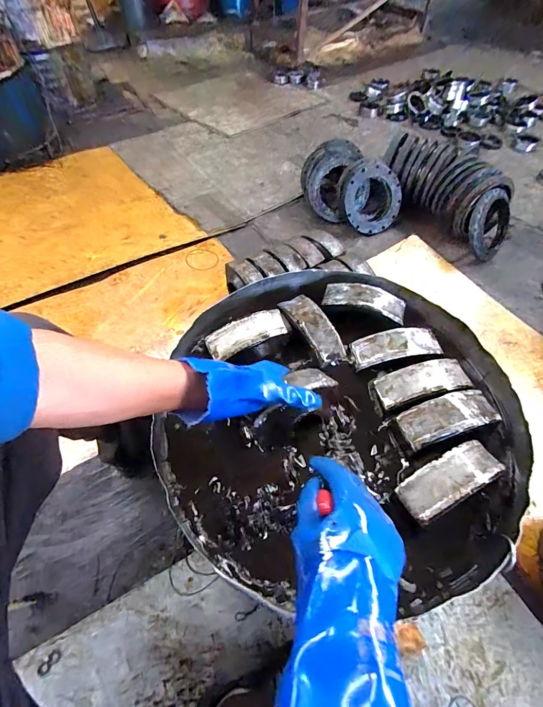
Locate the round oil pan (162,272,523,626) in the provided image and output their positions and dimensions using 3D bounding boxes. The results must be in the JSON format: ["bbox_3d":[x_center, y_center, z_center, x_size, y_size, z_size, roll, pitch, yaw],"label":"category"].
[{"bbox_3d":[0.108,0.088,0.582,0.589,0.078,0.574,-3,56,-3],"label":"round oil pan"}]

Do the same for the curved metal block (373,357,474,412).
[{"bbox_3d":[0.263,0.047,0.588,0.161,0.028,0.061,-11,57,-8],"label":"curved metal block"}]

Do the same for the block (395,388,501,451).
[{"bbox_3d":[0.283,0.099,0.543,0.154,0.025,0.064,-16,57,-11],"label":"block"}]

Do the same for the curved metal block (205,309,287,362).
[{"bbox_3d":[-0.044,-0.038,0.636,0.155,0.027,0.061,-25,60,-17],"label":"curved metal block"}]

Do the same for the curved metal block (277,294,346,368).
[{"bbox_3d":[0.080,-0.052,0.658,0.060,0.031,0.161,-26,60,-17],"label":"curved metal block"}]

